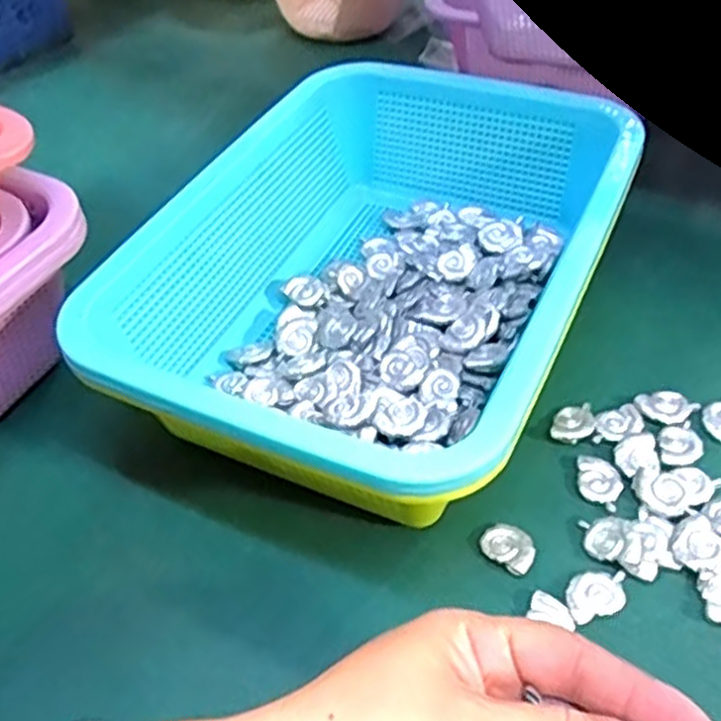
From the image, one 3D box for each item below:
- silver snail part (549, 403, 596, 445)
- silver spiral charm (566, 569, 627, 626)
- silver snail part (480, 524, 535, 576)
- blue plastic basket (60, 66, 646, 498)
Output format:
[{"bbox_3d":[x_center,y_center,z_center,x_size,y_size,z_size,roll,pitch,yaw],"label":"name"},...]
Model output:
[{"bbox_3d":[0.099,0.030,0.359,0.023,0.004,0.019,-10,46,-4],"label":"silver snail part"},{"bbox_3d":[0.093,0.091,0.300,0.026,0.004,0.018,-16,47,-9],"label":"silver spiral charm"},{"bbox_3d":[0.062,0.077,0.318,0.022,0.005,0.018,30,56,30],"label":"silver snail part"},{"bbox_3d":[0.015,-0.042,0.384,0.193,0.084,0.267,18,50,22],"label":"blue plastic basket"}]

